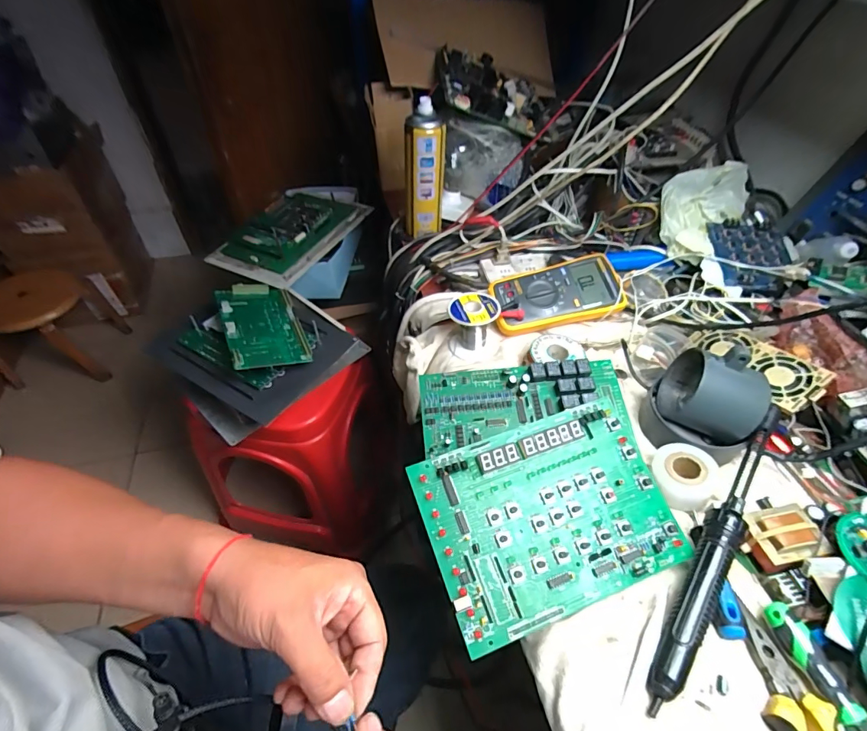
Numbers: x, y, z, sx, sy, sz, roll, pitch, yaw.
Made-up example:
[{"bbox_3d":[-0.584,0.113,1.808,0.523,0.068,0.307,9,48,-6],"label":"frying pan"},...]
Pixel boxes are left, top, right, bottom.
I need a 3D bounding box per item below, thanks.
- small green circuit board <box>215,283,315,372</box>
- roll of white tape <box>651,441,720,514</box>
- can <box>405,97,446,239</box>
[{"bbox_3d":[-0.294,-0.073,0.753,0.120,0.017,0.206,-10,52,-29],"label":"small green circuit board"},{"bbox_3d":[0.255,0.111,0.445,0.059,0.034,0.062,1,48,-1],"label":"roll of white tape"},{"bbox_3d":[-0.015,-0.319,0.733,0.064,0.208,0.056,0,48,-1],"label":"can"}]

